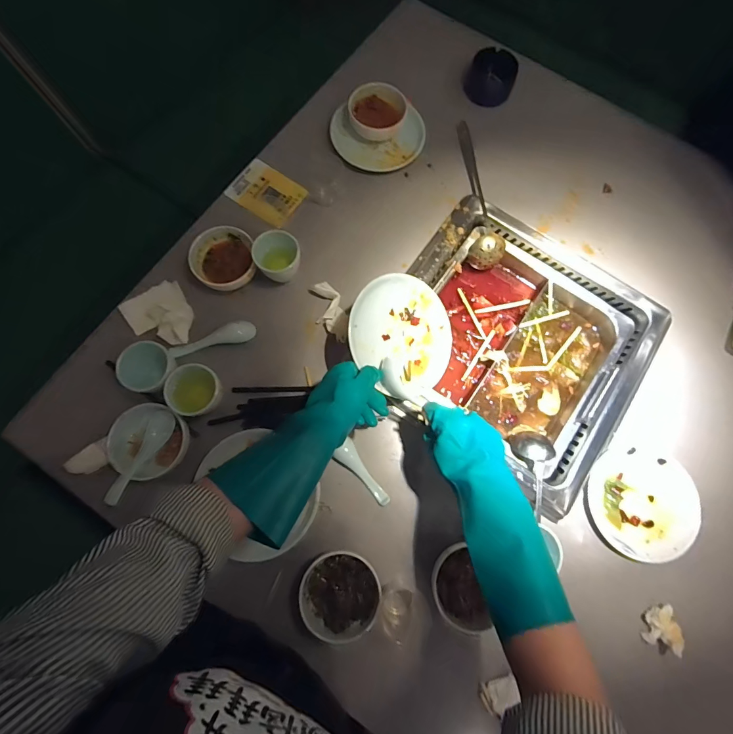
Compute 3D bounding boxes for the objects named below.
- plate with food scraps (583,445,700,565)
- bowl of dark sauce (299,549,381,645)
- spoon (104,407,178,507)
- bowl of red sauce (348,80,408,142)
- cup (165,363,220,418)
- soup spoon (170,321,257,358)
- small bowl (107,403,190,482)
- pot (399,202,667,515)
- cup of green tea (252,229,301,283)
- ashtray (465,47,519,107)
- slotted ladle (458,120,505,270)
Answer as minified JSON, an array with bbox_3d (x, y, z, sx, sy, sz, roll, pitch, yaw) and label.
[{"bbox_3d":[0.424,0.203,0.570,0.158,0.017,0.166,0,76,-1],"label":"plate with food scraps"},{"bbox_3d":[-0.035,0.315,0.518,0.103,0.042,0.106,0,76,-1],"label":"bowl of dark sauce"},{"bbox_3d":[-0.331,0.131,0.547,0.035,0.024,0.142,21,61,4],"label":"spoon"},{"bbox_3d":[0.019,-0.473,0.693,0.107,0.045,0.084,10,75,1],"label":"bowl of red sauce"},{"bbox_3d":[-0.251,0.036,0.559,0.072,0.069,0.066,0,76,-2],"label":"cup"},{"bbox_3d":[-0.254,-0.050,0.618,0.130,0.029,0.036,-21,77,-6],"label":"soup spoon"},{"bbox_3d":[-0.321,0.114,0.562,0.105,0.053,0.106,0,76,-1],"label":"small bowl"},{"bbox_3d":[0.250,-0.045,0.661,0.430,0.084,0.410,36,77,7],"label":"pot"},{"bbox_3d":[-0.145,-0.180,0.615,0.070,0.074,0.056,-24,77,-7],"label":"cup of green tea"},{"bbox_3d":[0.255,-0.592,0.757,0.088,0.062,0.081,0,76,-2],"label":"ashtray"},{"bbox_3d":[0.219,-0.338,0.717,0.066,0.050,0.308,-1,76,-1],"label":"slotted ladle"}]

